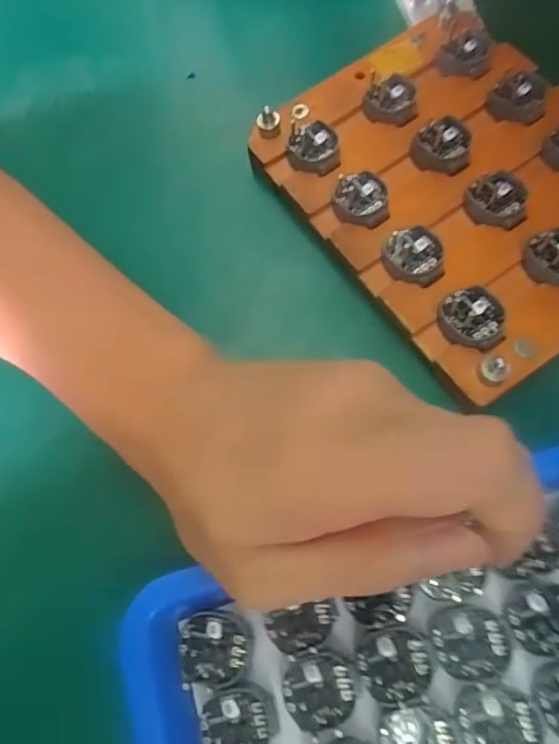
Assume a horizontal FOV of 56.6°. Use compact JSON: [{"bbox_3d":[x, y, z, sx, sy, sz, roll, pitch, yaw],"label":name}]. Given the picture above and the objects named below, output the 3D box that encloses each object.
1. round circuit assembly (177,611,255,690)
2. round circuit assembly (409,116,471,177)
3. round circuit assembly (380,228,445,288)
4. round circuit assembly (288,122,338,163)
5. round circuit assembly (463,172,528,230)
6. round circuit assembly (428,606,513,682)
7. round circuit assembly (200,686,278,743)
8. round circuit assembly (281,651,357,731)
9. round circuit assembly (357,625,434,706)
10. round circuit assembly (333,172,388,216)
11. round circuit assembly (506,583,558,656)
[{"bbox_3d":[-0.024,0.104,0.194,0.028,0.004,0.025,0,69,3],"label":"round circuit assembly"},{"bbox_3d":[0.079,-0.112,0.257,0.027,0.011,0.026,7,70,5],"label":"round circuit assembly"},{"bbox_3d":[0.062,-0.054,0.239,0.027,0.007,0.026,-1,69,2],"label":"round circuit assembly"},{"bbox_3d":[0.017,-0.116,0.265,0.023,0.008,0.022,-1,69,2],"label":"round circuit assembly"},{"bbox_3d":[0.102,-0.082,0.244,0.026,0.009,0.029,-4,69,1],"label":"round circuit assembly"},{"bbox_3d":[0.070,0.099,0.188,0.028,0.004,0.024,-5,69,1],"label":"round circuit assembly"},{"bbox_3d":[-0.014,0.128,0.186,0.027,0.004,0.024,-13,69,-2],"label":"round circuit assembly"},{"bbox_3d":[0.014,0.115,0.188,0.026,0.004,0.024,-1,69,2],"label":"round circuit assembly"},{"bbox_3d":[0.042,0.107,0.188,0.026,0.004,0.024,-1,69,2],"label":"round circuit assembly"},{"bbox_3d":[0.039,-0.085,0.252,0.025,0.007,0.023,-1,69,2],"label":"round circuit assembly"},{"bbox_3d":[0.099,0.090,0.189,0.028,0.004,0.023,-4,69,1],"label":"round circuit assembly"}]

